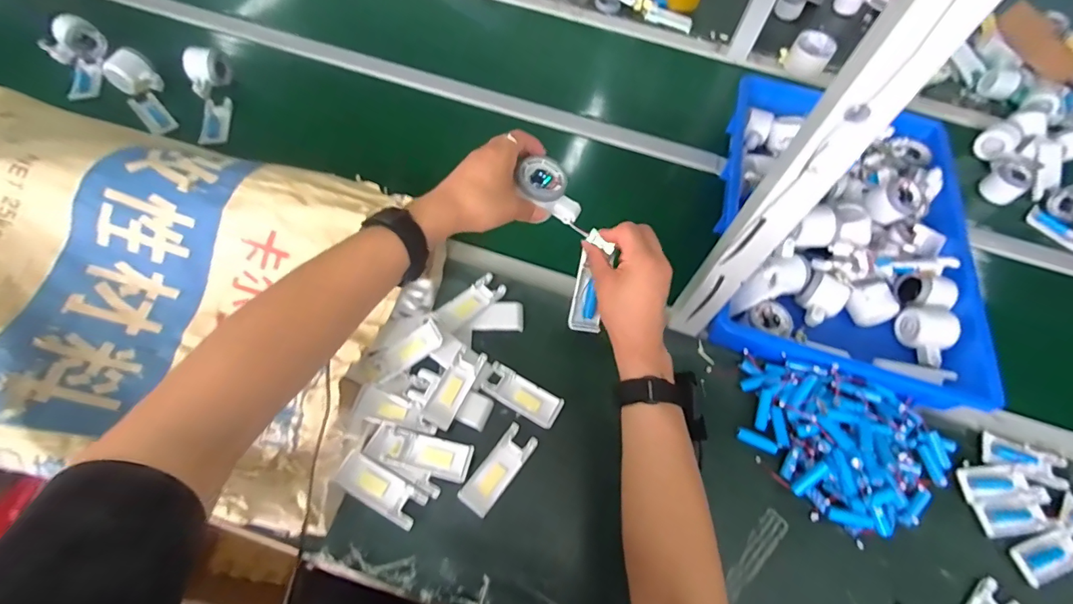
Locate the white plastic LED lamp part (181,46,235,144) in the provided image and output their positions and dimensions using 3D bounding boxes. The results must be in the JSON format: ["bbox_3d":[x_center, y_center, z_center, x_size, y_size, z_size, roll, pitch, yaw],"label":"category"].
[{"bbox_3d":[-0.557,-0.351,0.812,0.068,0.057,0.178,-14,80,-11],"label":"white plastic LED lamp part"}]

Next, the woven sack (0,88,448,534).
[{"bbox_3d":[-0.498,-0.022,0.547,0.660,0.152,0.410,15,61,4],"label":"woven sack"}]

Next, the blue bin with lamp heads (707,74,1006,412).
[{"bbox_3d":[0.488,-0.141,0.742,0.366,0.103,0.570,16,61,5],"label":"blue bin with lamp heads"}]

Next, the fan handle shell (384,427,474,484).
[{"bbox_3d":[-0.124,0.178,0.547,0.096,0.022,0.043,15,61,4],"label":"fan handle shell"}]

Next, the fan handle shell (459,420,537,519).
[{"bbox_3d":[-0.045,0.197,0.553,0.040,0.007,0.105,35,65,14],"label":"fan handle shell"}]

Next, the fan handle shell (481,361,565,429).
[{"bbox_3d":[-0.018,0.121,0.601,0.101,0.017,0.043,28,63,11],"label":"fan handle shell"}]

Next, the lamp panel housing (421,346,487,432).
[{"bbox_3d":[-0.102,0.106,0.584,0.038,0.020,0.101,24,62,9],"label":"lamp panel housing"}]

